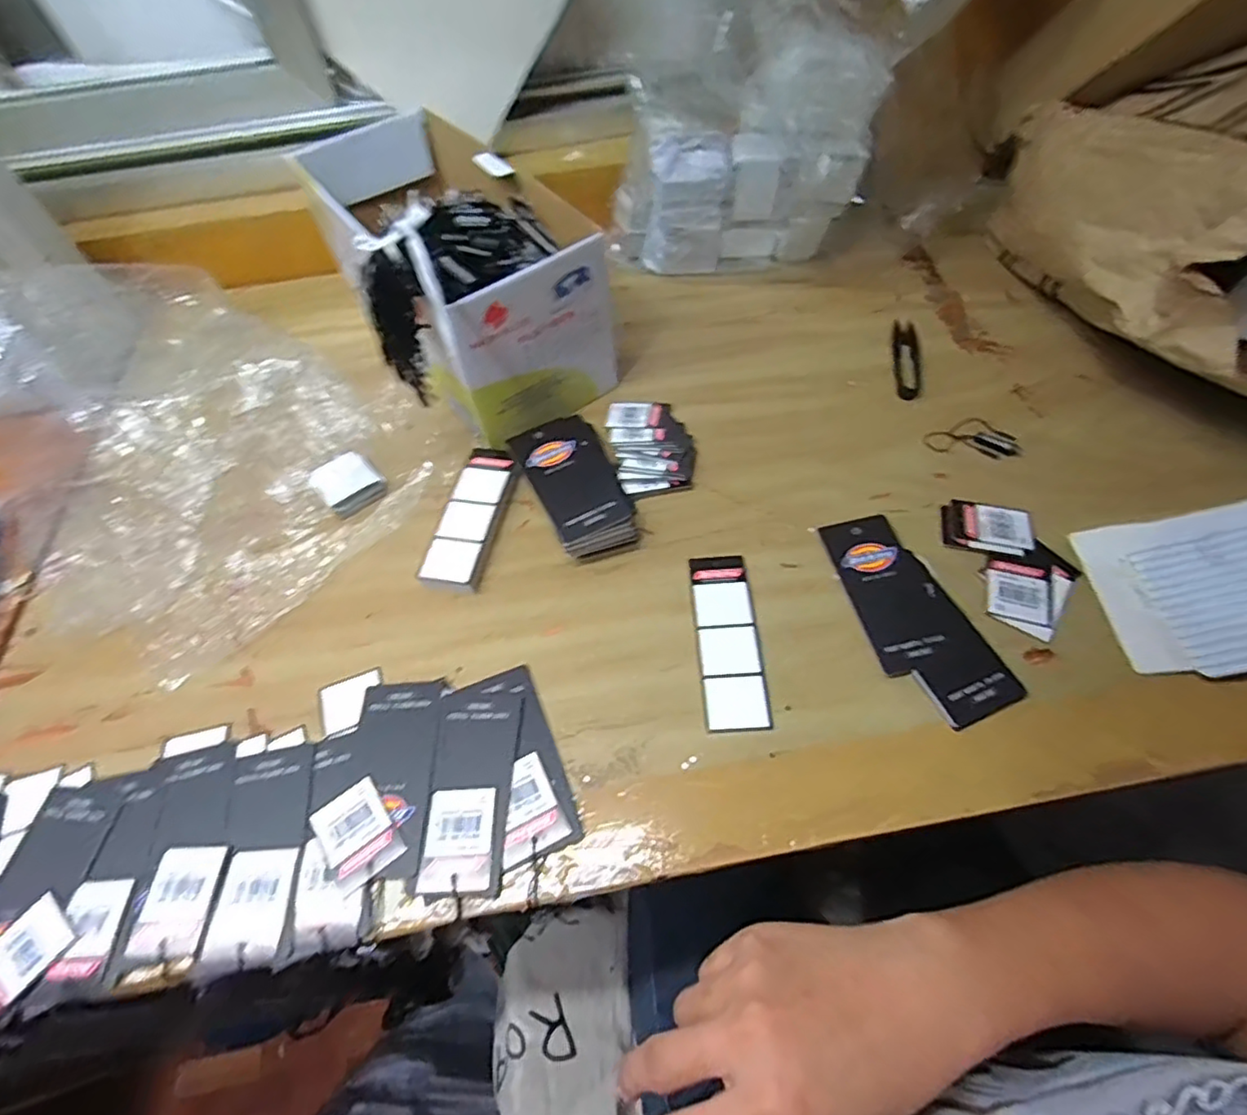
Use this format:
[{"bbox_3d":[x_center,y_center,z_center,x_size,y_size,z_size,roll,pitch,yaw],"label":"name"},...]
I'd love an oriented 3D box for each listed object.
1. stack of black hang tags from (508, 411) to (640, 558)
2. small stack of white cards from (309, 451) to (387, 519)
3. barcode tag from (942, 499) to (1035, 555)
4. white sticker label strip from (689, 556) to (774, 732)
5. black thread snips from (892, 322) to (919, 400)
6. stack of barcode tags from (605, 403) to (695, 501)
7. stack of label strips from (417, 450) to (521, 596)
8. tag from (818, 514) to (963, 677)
[{"bbox_3d":[-0.035,-0.057,0.449,0.062,0.030,0.129,-23,58,-10],"label":"stack of black hang tags"},{"bbox_3d":[-0.209,-0.057,0.468,0.042,0.012,0.048,-38,61,-18],"label":"small stack of white cards"},{"bbox_3d":[0.246,-0.021,0.417,0.055,0.004,0.042,9,58,11],"label":"barcode tag"},{"bbox_3d":[0.065,0.049,0.387,0.036,0.004,0.118,-4,57,2],"label":"white sticker label strip"},{"bbox_3d":[0.234,-0.165,0.510,0.020,0.004,0.092,6,58,9],"label":"black thread snips"},{"bbox_3d":[0.022,-0.089,0.477,0.061,0.014,0.097,-11,57,-2],"label":"stack of barcode tags"},{"bbox_3d":[-0.106,-0.029,0.440,0.041,0.012,0.116,8,58,10],"label":"stack of label strips"},{"bbox_3d":[0.167,0.020,0.392,0.048,0.004,0.108,-12,58,-3],"label":"tag"}]

